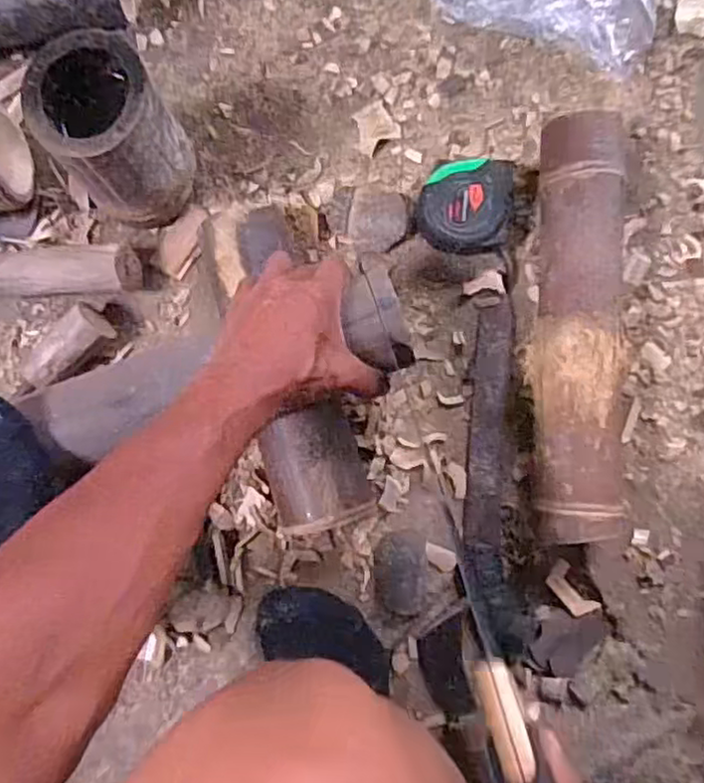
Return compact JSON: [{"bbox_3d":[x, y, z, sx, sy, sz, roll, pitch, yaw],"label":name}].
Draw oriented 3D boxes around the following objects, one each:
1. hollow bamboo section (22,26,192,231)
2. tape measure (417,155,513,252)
[{"bbox_3d":[-0.189,-0.209,0.555,0.096,0.146,0.100,0,86,5],"label":"hollow bamboo section"},{"bbox_3d":[0.099,-0.159,0.586,0.079,0.045,0.075,0,86,5],"label":"tape measure"}]

